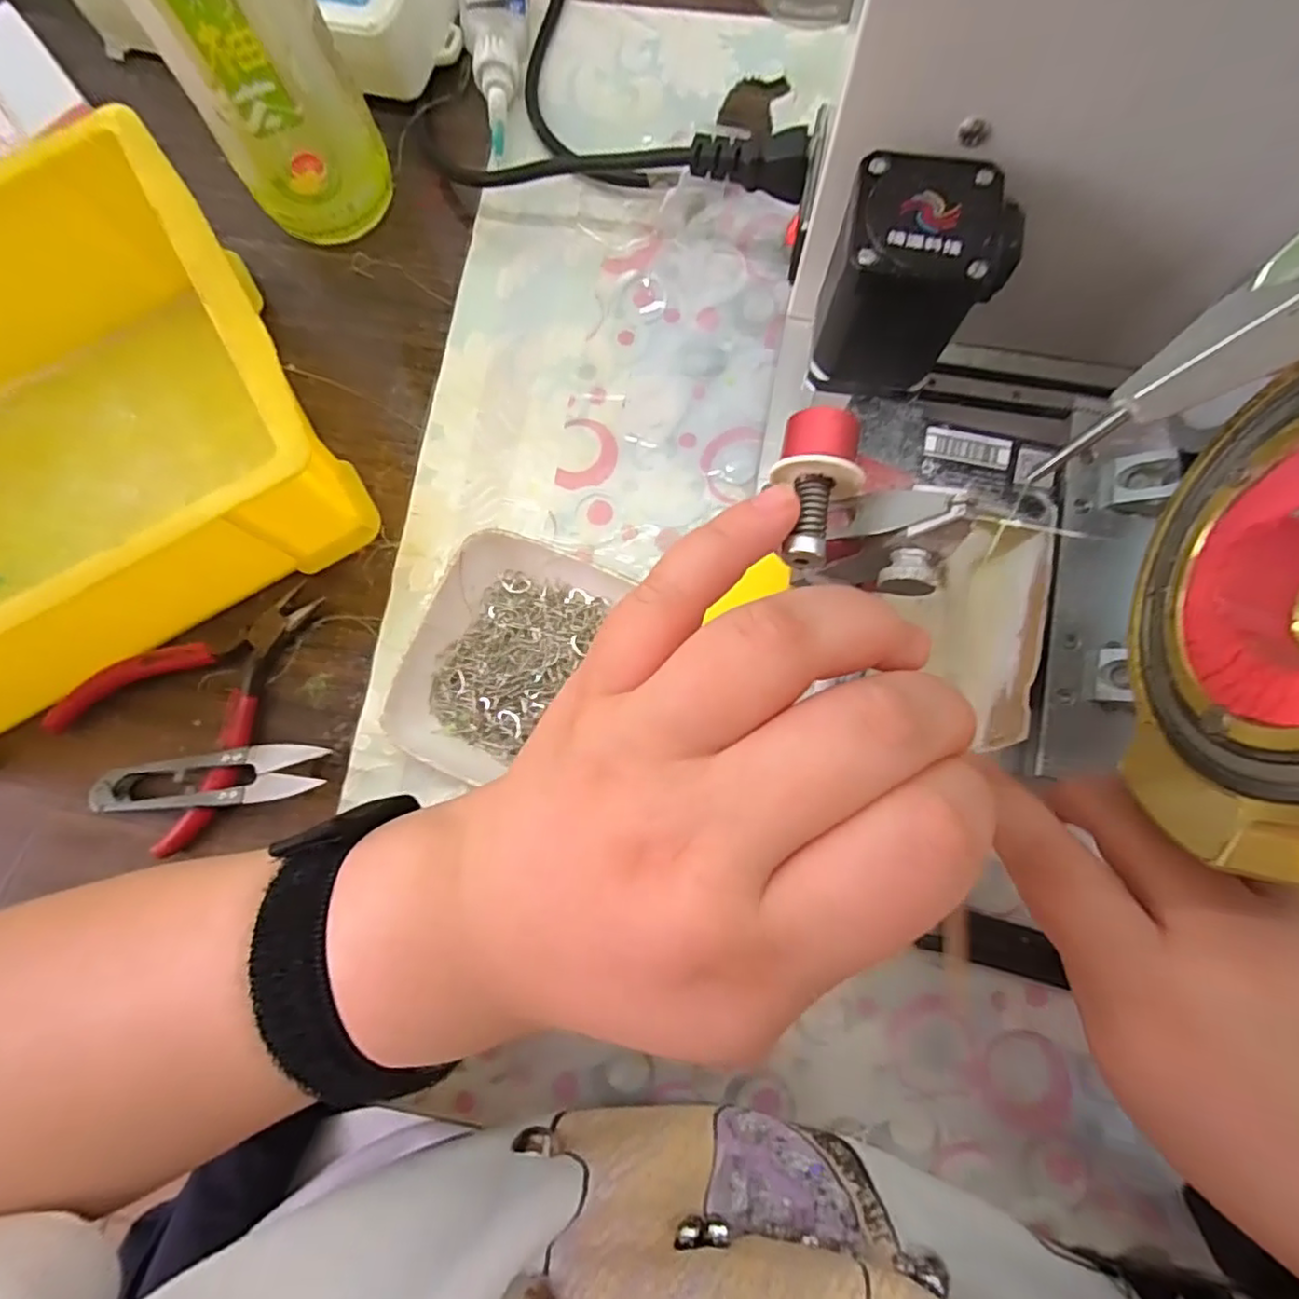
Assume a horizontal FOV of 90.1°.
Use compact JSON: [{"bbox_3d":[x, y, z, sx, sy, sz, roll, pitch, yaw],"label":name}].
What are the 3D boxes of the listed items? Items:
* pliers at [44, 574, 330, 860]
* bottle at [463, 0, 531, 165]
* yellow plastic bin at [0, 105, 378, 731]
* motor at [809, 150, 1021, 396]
[{"bbox_3d":[-0.185,0.019,0.274,0.083,0.012,0.111,43,83,9],"label":"pliers"},{"bbox_3d":[-0.074,-0.303,0.324,0.031,0.021,0.117,-7,79,0],"label":"bottle"},{"bbox_3d":[-0.259,-0.064,0.260,0.233,0.071,0.164,-29,79,-4],"label":"yellow plastic bin"},{"bbox_3d":[0.082,-0.117,0.211,0.048,0.054,0.045,16,80,5],"label":"motor"}]

